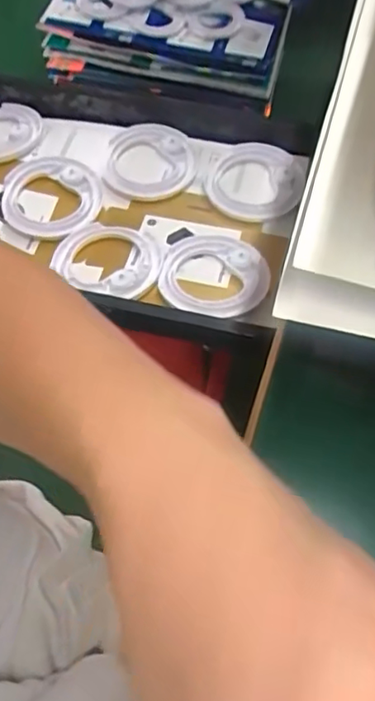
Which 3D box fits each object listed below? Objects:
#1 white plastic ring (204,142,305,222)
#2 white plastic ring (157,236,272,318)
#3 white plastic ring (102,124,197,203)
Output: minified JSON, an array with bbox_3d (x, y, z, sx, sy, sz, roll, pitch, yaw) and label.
[{"bbox_3d":[0.090,-0.234,0.794,0.130,0.013,0.140,0,58,0],"label":"white plastic ring"},{"bbox_3d":[0.033,-0.093,0.691,0.127,0.012,0.120,0,58,0],"label":"white plastic ring"},{"bbox_3d":[-0.052,-0.266,0.808,0.122,0.020,0.137,1,58,0],"label":"white plastic ring"}]

